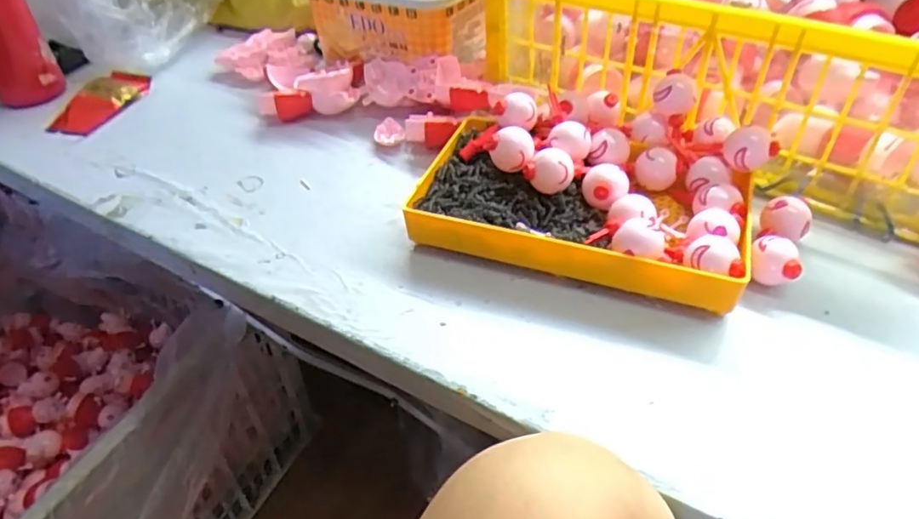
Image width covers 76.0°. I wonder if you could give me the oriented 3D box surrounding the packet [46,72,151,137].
[{"bbox_3d":[-0.403,-0.177,0.660,0.060,0.020,0.111,10,46,14],"label":"packet"}]

